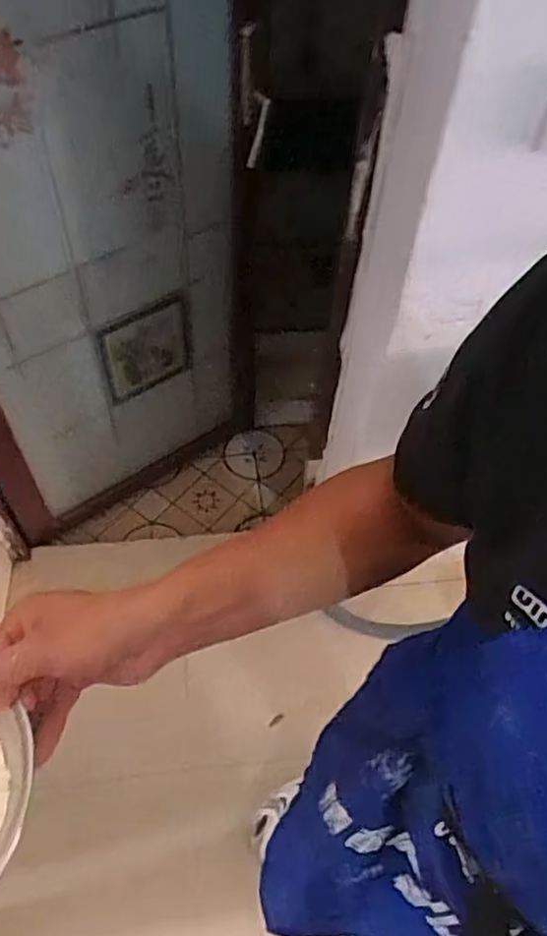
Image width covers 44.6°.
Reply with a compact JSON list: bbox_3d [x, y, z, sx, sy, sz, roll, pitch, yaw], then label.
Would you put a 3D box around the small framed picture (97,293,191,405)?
[{"bbox_3d":[-0.276,-0.260,1.467,0.210,0.241,0.014,-30,64,-21],"label":"small framed picture"}]

